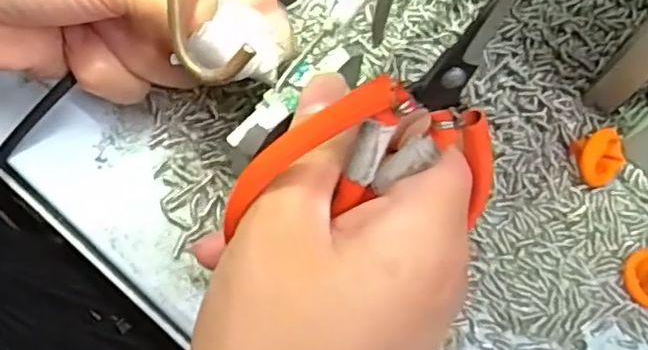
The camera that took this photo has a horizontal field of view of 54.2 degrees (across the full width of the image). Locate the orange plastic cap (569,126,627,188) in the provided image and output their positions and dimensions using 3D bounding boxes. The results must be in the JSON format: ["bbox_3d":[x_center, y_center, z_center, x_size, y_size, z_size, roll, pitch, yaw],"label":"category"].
[{"bbox_3d":[0.098,-0.007,0.226,0.019,0.008,0.019,-4,106,-13],"label":"orange plastic cap"}]

